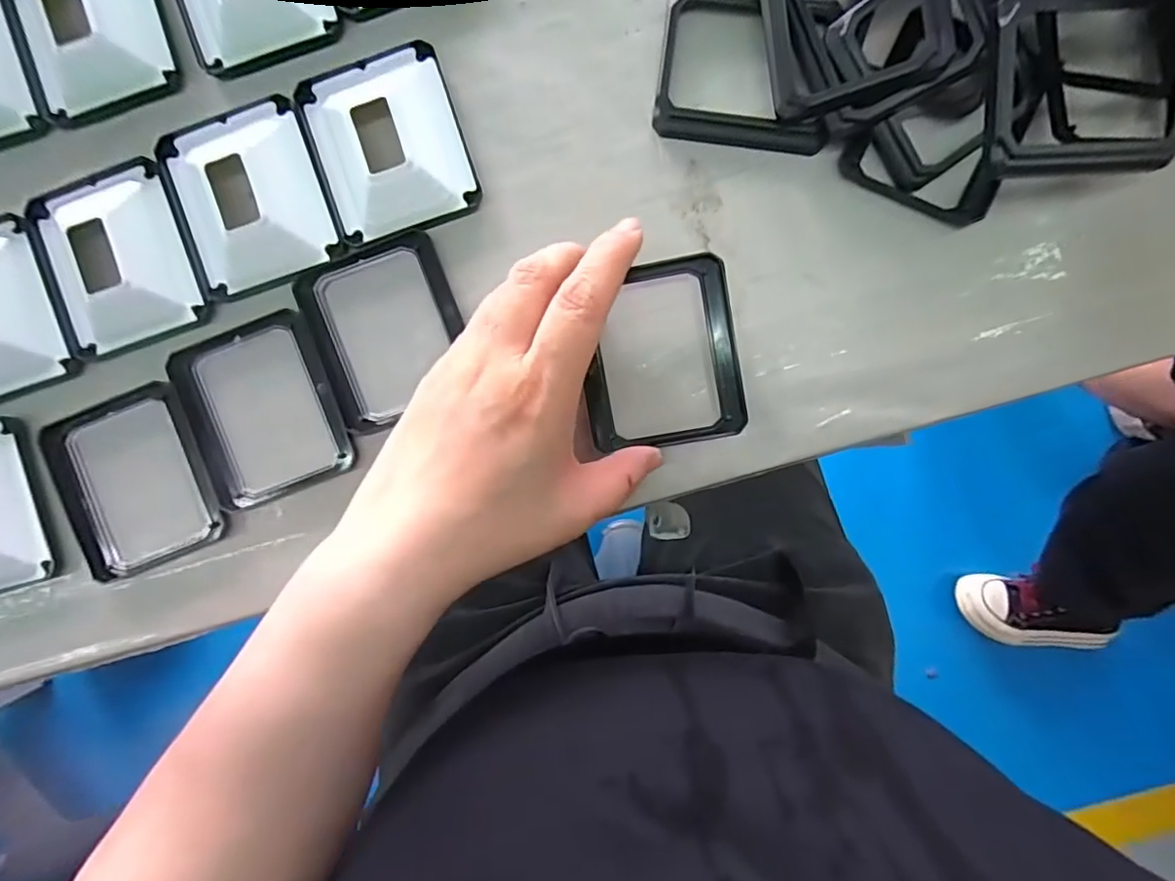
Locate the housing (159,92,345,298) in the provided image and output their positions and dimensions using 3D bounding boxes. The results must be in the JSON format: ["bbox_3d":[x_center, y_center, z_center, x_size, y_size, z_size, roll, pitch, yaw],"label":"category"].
[{"bbox_3d":[-0.158,-0.114,0.258,0.067,0.012,0.083,-20,89,2],"label":"housing"}]

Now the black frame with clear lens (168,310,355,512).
[{"bbox_3d":[-0.154,-0.014,0.268,0.068,0.008,0.080,-21,89,2],"label":"black frame with clear lens"}]

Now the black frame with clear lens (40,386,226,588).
[{"bbox_3d":[-0.218,0.020,0.271,0.071,0.006,0.081,-23,89,2],"label":"black frame with clear lens"}]

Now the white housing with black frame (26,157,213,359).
[{"bbox_3d":[-0.222,-0.085,0.261,0.069,0.014,0.081,-19,89,2],"label":"white housing with black frame"}]

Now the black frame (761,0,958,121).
[{"bbox_3d":[0.111,-0.182,0.234,0.071,0.013,0.079,-5,92,25],"label":"black frame"}]

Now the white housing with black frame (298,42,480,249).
[{"bbox_3d":[-0.092,-0.137,0.255,0.068,0.013,0.081,-18,89,2],"label":"white housing with black frame"}]

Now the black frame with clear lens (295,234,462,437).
[{"bbox_3d":[-0.093,-0.050,0.265,0.068,0.007,0.077,-20,89,2],"label":"black frame with clear lens"}]

